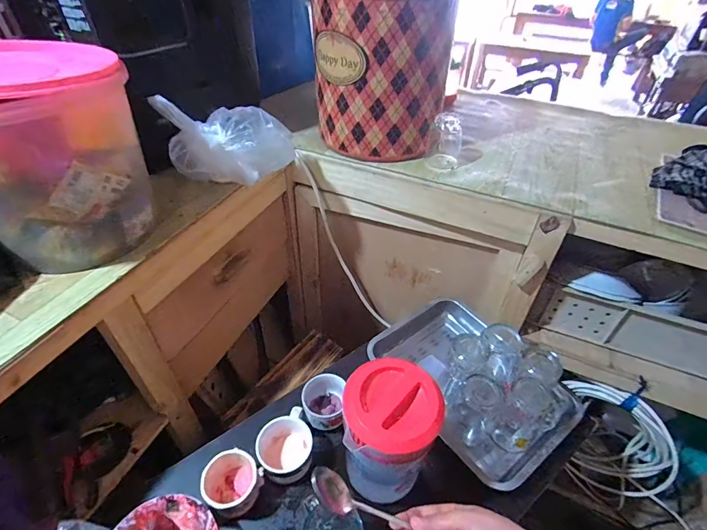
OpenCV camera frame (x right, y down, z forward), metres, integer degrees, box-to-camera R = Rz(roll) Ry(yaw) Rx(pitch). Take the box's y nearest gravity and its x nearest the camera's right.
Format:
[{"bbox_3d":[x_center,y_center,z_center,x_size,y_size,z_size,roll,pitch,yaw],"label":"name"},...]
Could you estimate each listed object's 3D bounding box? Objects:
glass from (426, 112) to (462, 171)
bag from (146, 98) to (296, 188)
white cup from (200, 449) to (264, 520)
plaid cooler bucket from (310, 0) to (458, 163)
[{"bbox_3d":[0.183,-0.241,0.774,0.064,0.101,0.055,15,46,14],"label":"glass"},{"bbox_3d":[-0.210,-0.214,0.678,0.219,0.119,0.113,-12,46,-13],"label":"bag"},{"bbox_3d":[-0.185,0.324,0.578,0.081,0.064,0.075,1,44,-1],"label":"white cup"},{"bbox_3d":[0.058,-0.388,0.751,0.196,0.351,0.212,-32,54,-30],"label":"plaid cooler bucket"}]

